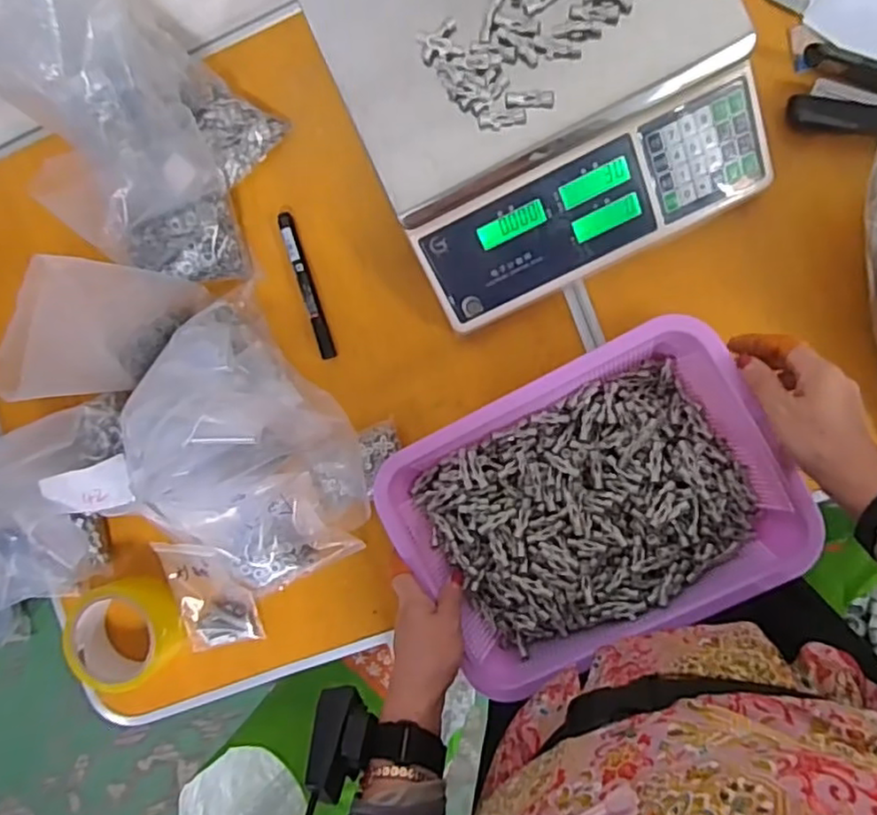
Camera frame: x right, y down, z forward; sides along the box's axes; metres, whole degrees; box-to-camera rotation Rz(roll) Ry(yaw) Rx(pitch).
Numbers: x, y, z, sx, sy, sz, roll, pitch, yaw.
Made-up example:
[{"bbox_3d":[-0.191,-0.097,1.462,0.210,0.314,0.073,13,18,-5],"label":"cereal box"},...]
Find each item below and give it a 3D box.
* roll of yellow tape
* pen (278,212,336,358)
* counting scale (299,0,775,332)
[{"bbox_3d":[-0.300,0.216,0.626,0.099,0.059,0.092,0,92,10],"label":"roll of yellow tape"},{"bbox_3d":[-0.124,-0.115,0.621,0.014,0.011,0.141,-17,89,10],"label":"pen"},{"bbox_3d":[0.078,-0.263,0.530,0.279,0.106,0.305,-24,87,9],"label":"counting scale"}]

